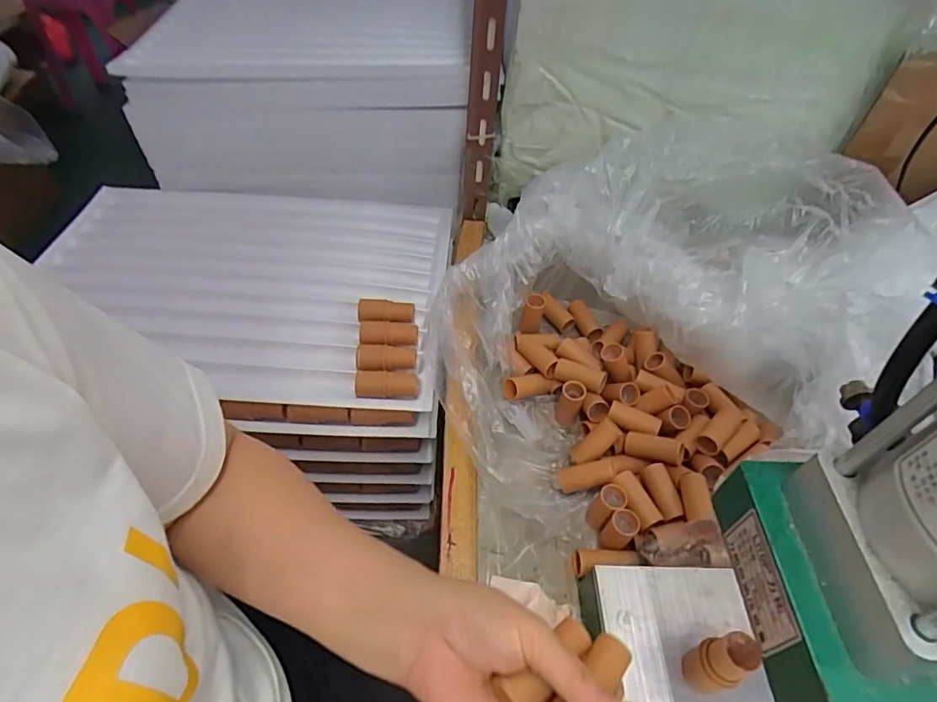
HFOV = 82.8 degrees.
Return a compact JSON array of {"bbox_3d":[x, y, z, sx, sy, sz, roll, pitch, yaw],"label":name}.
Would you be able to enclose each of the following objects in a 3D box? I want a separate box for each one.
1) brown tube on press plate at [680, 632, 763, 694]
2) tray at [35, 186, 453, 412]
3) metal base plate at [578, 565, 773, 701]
[{"bbox_3d":[0.147,0.183,0.312,0.023,0.056,0.023,-16,52,-18],"label":"brown tube on press plate"},{"bbox_3d":[-0.252,-0.083,0.588,0.455,0.027,0.310,6,49,1],"label":"tray"},{"bbox_3d":[0.144,0.210,0.352,0.120,0.046,0.124,2,49,-3],"label":"metal base plate"}]

